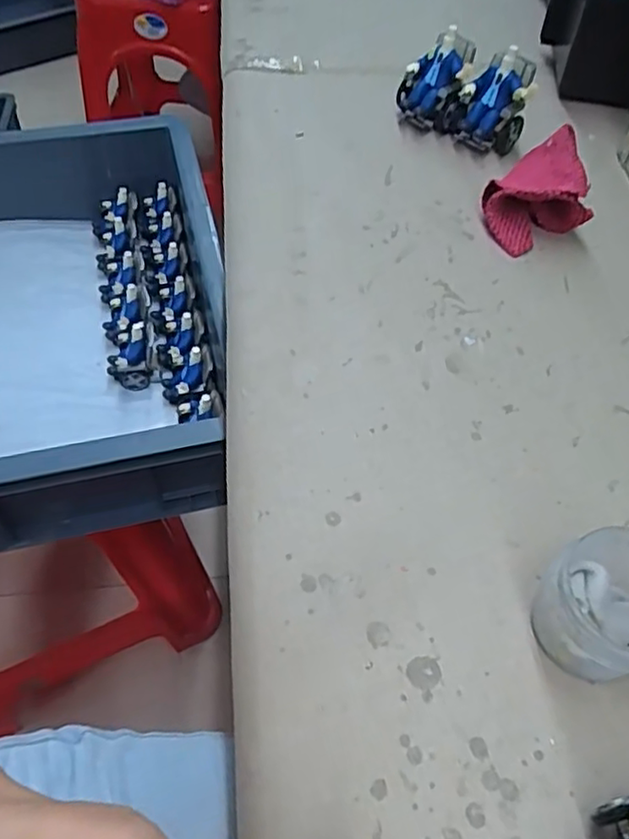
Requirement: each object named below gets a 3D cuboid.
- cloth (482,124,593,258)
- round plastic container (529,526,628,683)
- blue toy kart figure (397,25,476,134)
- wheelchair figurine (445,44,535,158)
[{"bbox_3d":[0.149,-0.151,0.427,0.068,0.043,0.086,20,57,11],"label":"cloth"},{"bbox_3d":[0.122,0.079,0.267,0.055,0.049,0.048,39,62,22],"label":"round plastic container"},{"bbox_3d":[0.092,-0.254,0.490,0.051,0.058,0.036,16,56,8],"label":"blue toy kart figure"},{"bbox_3d":[0.129,-0.229,0.472,0.050,0.061,0.037,12,55,6],"label":"wheelchair figurine"}]

